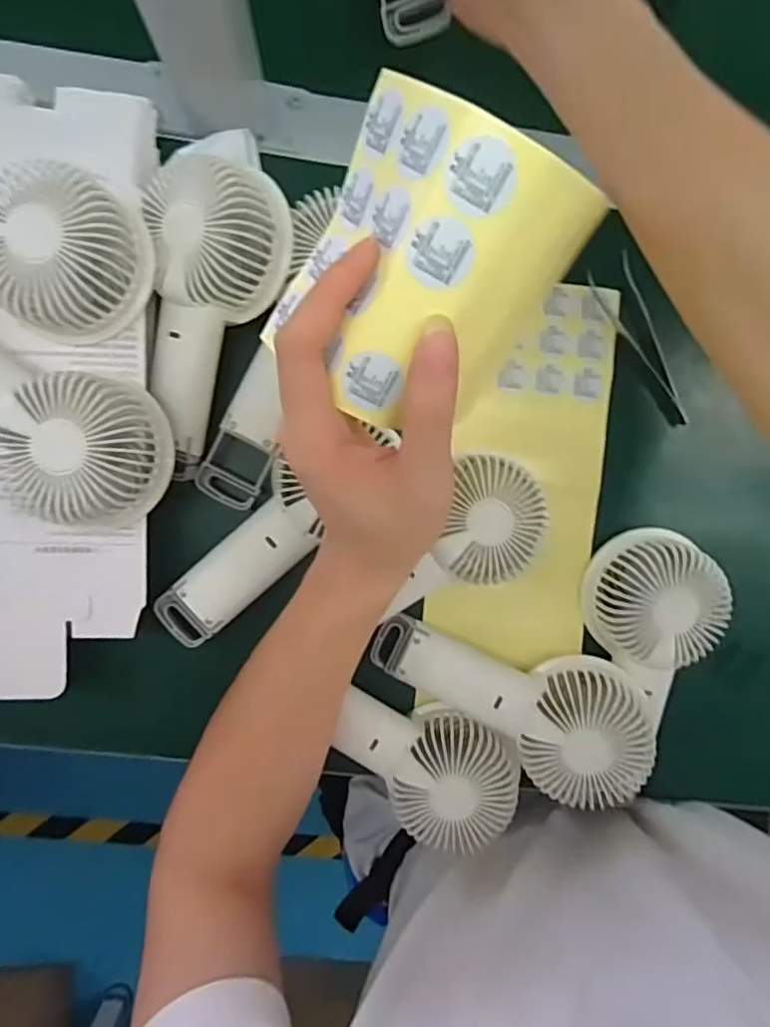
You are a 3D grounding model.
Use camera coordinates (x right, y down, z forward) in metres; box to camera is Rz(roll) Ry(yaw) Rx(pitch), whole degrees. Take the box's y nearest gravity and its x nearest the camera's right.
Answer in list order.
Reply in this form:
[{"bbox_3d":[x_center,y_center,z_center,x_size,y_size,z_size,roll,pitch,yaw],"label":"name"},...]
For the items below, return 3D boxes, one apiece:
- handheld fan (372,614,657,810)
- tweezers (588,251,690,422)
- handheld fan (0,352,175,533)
[{"bbox_3d":[0.079,0.117,0.389,0.177,0.040,0.078,22,93,10],"label":"handheld fan"},{"bbox_3d":[0.169,-0.113,0.407,0.031,0.009,0.118,-22,96,-2],"label":"tweezers"},{"bbox_3d":[-0.206,-0.056,0.329,0.178,0.049,0.082,28,92,-5],"label":"handheld fan"}]

